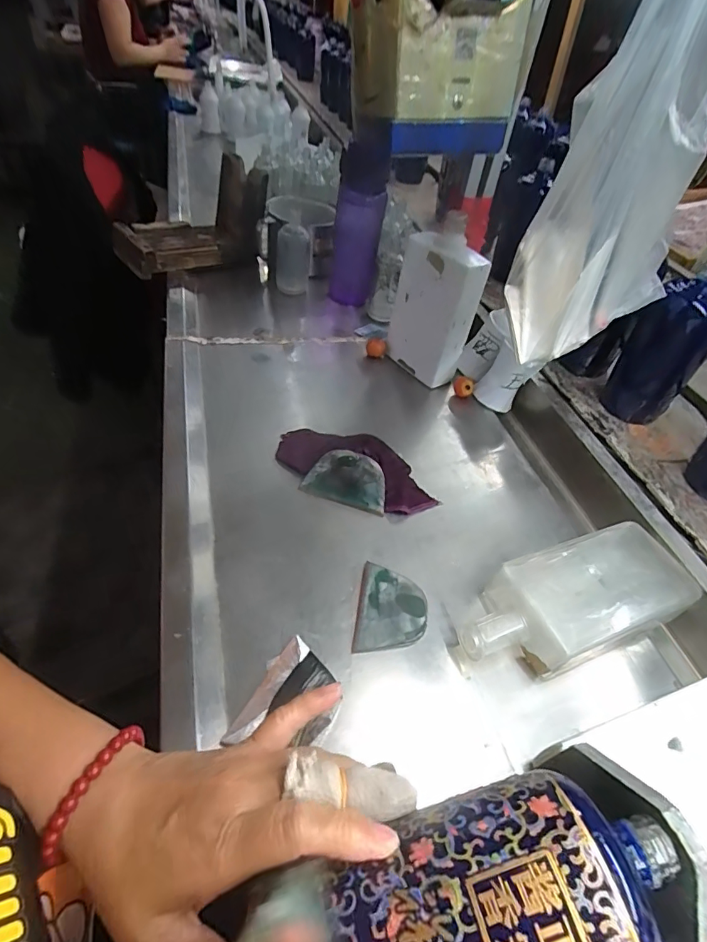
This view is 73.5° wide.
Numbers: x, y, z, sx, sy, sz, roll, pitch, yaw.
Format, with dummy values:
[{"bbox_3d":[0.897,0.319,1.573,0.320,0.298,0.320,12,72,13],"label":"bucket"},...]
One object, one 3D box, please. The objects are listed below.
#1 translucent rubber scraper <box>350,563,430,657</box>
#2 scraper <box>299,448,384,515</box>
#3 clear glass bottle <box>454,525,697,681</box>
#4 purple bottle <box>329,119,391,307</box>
[{"bbox_3d":[0.034,0.119,0.410,0.058,0.007,0.082,6,45,6],"label":"translucent rubber scraper"},{"bbox_3d":[-0.005,0.008,0.498,0.087,0.004,0.057,18,78,8],"label":"scraper"},{"bbox_3d":[0.193,0.115,0.421,0.225,0.055,0.090,-13,48,-18],"label":"clear glass bottle"},{"bbox_3d":[0.006,-0.362,0.712,0.077,0.231,0.075,4,45,-2],"label":"purple bottle"}]

